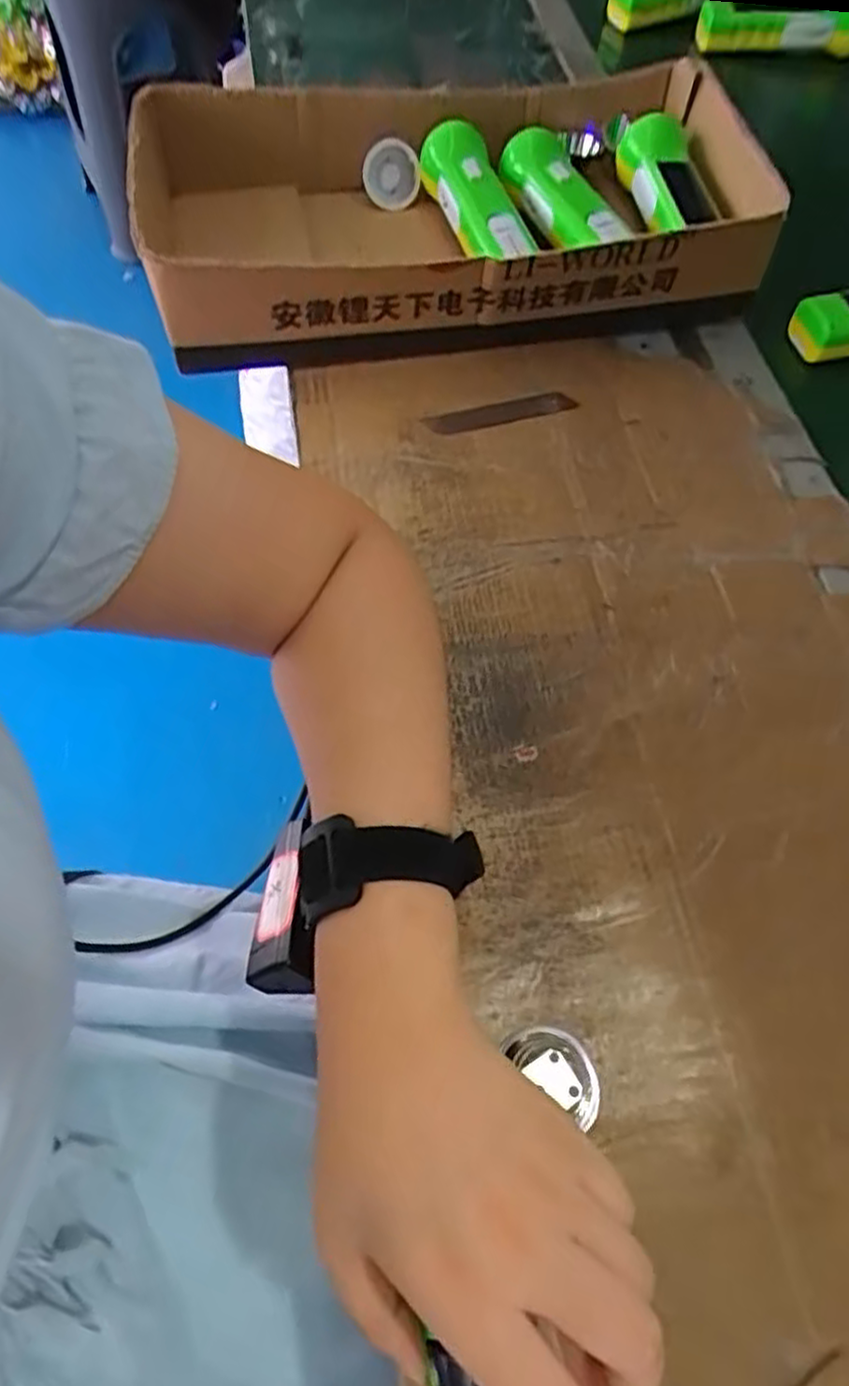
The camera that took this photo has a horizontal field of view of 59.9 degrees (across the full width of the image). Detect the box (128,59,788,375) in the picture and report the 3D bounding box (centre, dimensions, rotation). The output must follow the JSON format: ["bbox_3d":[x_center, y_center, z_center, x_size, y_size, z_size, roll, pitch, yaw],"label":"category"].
[{"bbox_3d":[0.016,-0.365,0.550,0.405,0.082,0.264,-11,62,-9],"label":"box"}]

